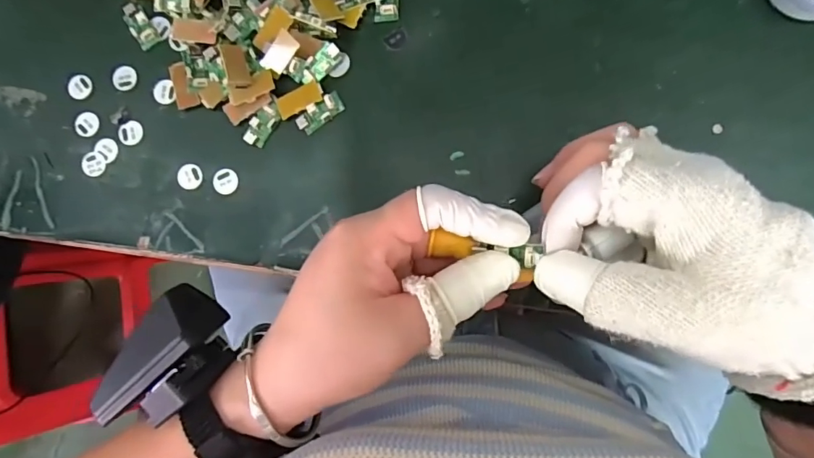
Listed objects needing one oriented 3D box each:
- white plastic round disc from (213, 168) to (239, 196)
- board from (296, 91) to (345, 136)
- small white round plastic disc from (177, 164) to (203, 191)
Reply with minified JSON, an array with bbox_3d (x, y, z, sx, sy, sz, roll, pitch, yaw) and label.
[{"bbox_3d":[-0.121,-0.032,0.323,0.017,0.004,0.017,0,86,5],"label":"white plastic round disc"},{"bbox_3d":[-0.056,-0.075,0.316,0.032,0.006,0.016,-31,84,2],"label":"board"},{"bbox_3d":[-0.145,-0.035,0.325,0.016,0.004,0.017,0,86,5],"label":"small white round plastic disc"}]

